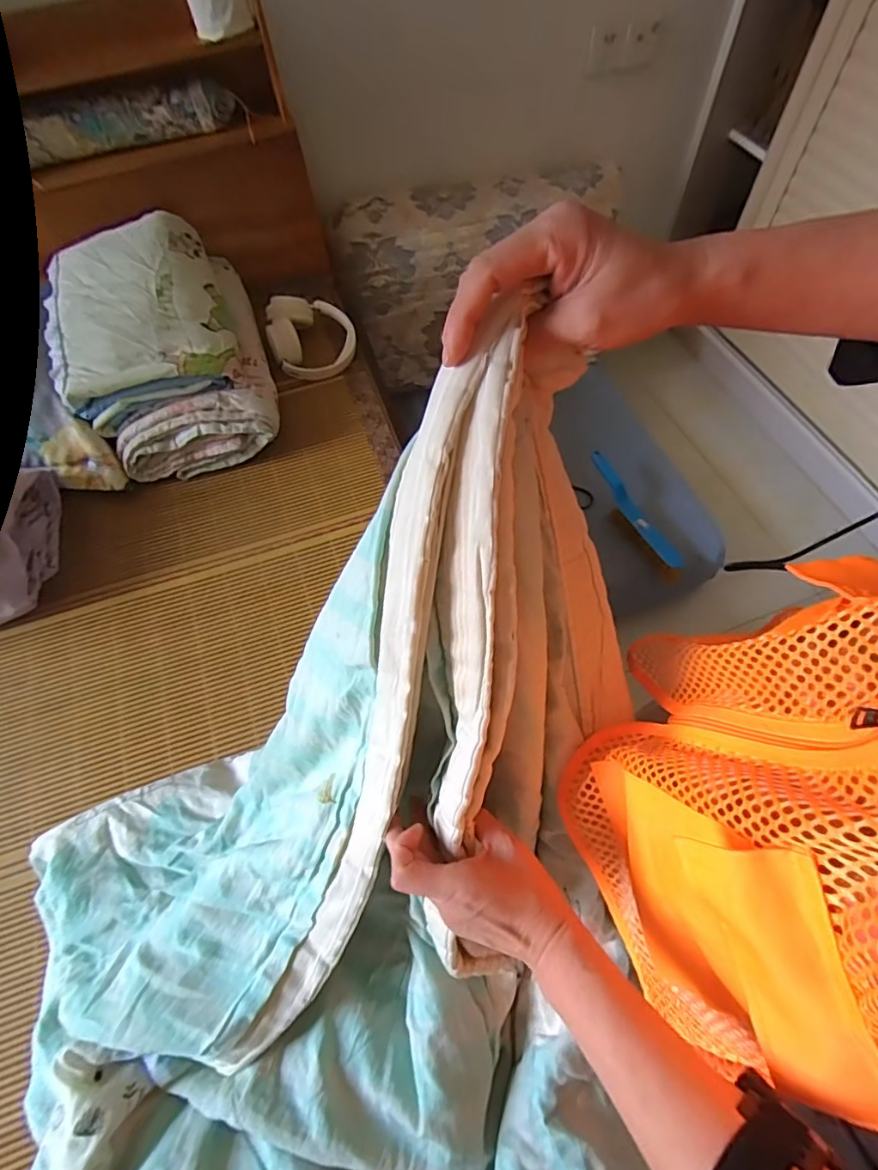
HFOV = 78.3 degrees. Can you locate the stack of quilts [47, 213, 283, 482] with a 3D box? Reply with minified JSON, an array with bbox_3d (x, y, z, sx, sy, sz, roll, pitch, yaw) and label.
[{"bbox_3d":[-0.478,-0.417,0.948,0.309,0.200,0.435,-18,62,-7],"label":"stack of quilts"}]

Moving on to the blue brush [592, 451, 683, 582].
[{"bbox_3d":[0.435,-0.158,1.221,0.052,0.069,0.338,-27,77,-10],"label":"blue brush"}]

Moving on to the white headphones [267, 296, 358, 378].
[{"bbox_3d":[-0.244,-0.476,1.028,0.155,0.072,0.160,-1,61,2],"label":"white headphones"}]

